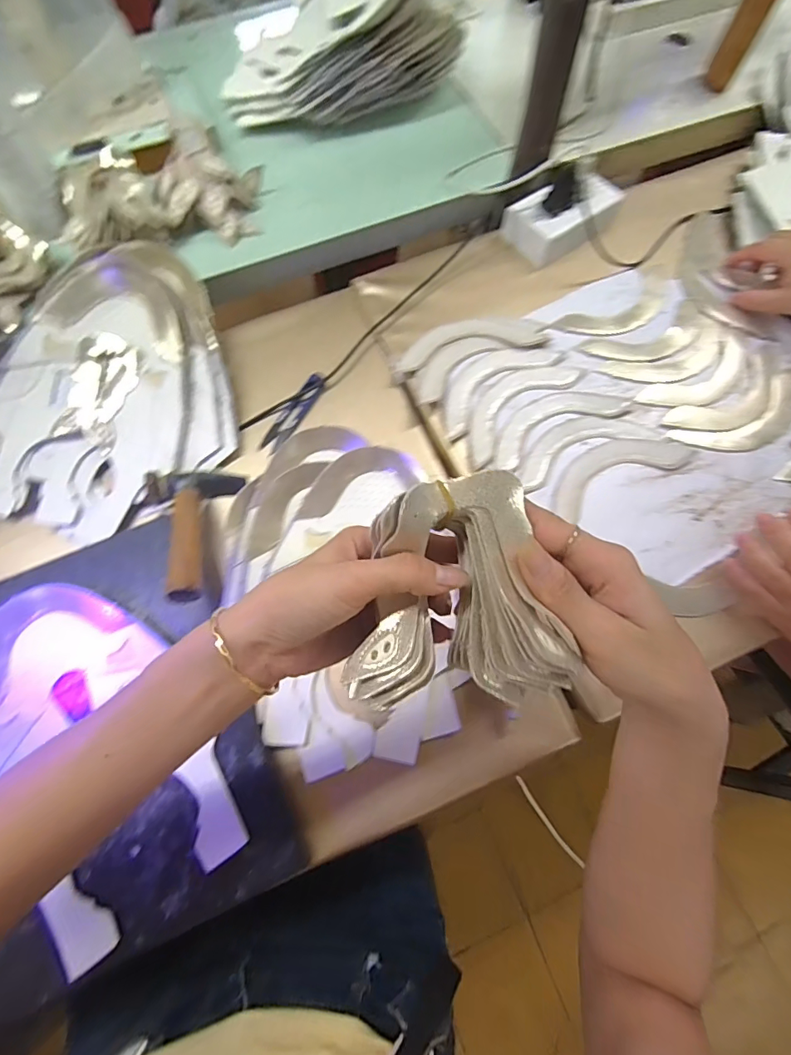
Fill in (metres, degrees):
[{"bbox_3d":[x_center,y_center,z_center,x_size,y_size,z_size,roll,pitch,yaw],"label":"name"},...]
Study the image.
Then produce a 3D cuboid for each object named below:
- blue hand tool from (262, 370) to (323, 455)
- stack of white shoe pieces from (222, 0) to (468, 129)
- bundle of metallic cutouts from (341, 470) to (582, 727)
[{"bbox_3d":[-0.105,-0.121,0.491,0.024,0.004,0.099,27,73,10],"label":"blue hand tool"},{"bbox_3d":[-0.083,-0.640,0.600,0.297,0.122,0.243,-15,69,-5],"label":"stack of white shoe pieces"},{"bbox_3d":[0.021,0.036,0.232,0.111,0.051,0.102,-15,71,-5],"label":"bundle of metallic cutouts"}]

